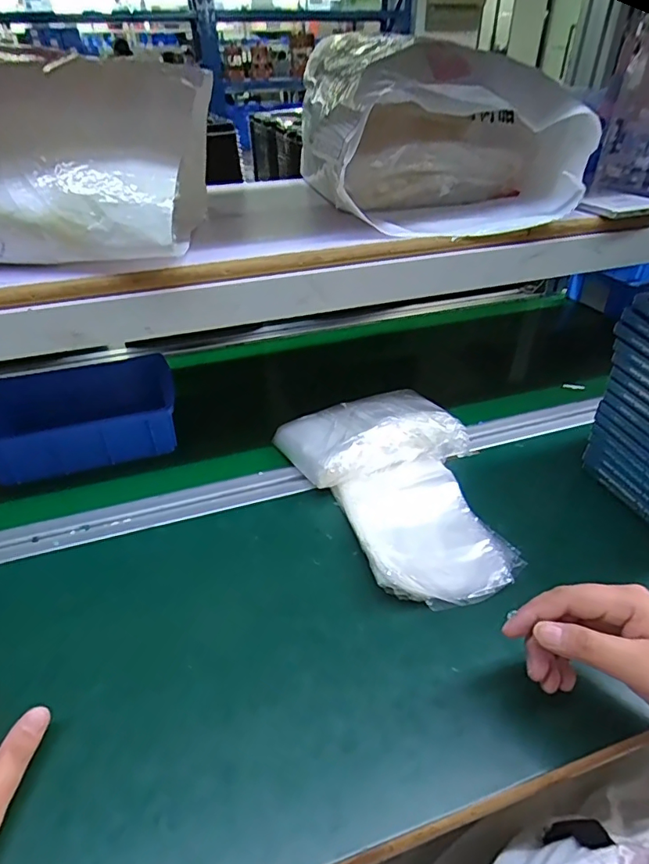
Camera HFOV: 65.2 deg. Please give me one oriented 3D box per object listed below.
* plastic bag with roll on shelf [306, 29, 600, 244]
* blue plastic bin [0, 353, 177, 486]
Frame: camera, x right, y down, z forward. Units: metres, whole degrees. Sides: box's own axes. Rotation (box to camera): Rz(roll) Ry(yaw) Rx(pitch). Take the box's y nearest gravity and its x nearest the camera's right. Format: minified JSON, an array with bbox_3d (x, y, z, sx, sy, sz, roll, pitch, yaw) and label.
[{"bbox_3d":[0.111,-0.256,0.457,0.254,0.127,0.111,-6,37,-7],"label":"plastic bag with roll on shelf"},{"bbox_3d":[-0.273,-0.020,0.578,0.193,0.064,0.125,-13,39,-16],"label":"blue plastic bin"}]

